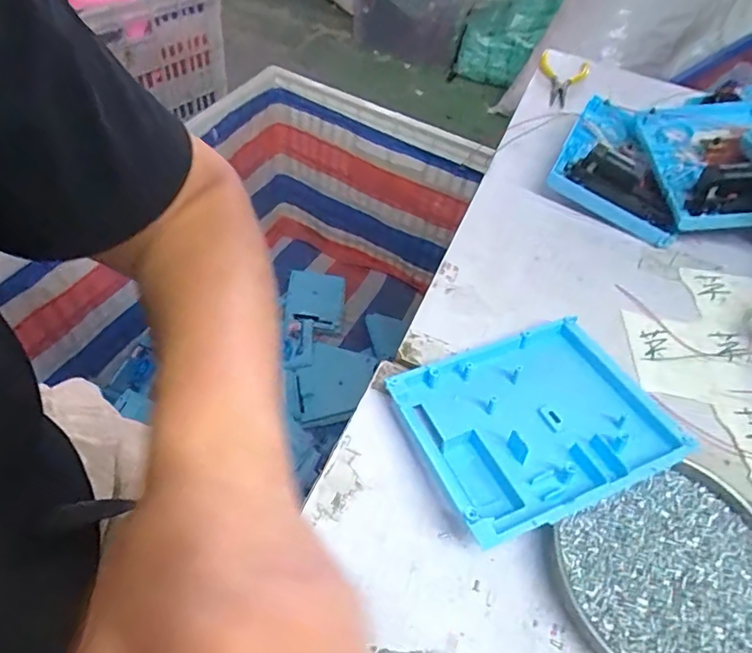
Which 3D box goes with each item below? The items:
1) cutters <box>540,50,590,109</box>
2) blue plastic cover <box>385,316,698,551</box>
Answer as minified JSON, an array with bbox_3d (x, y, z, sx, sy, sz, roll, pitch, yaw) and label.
[{"bbox_3d":[0.239,-0.320,0.692,0.064,0.022,0.115,18,52,8],"label":"cutters"},{"bbox_3d":[0.106,0.060,0.356,0.153,0.037,0.127,-18,55,-19],"label":"blue plastic cover"}]

